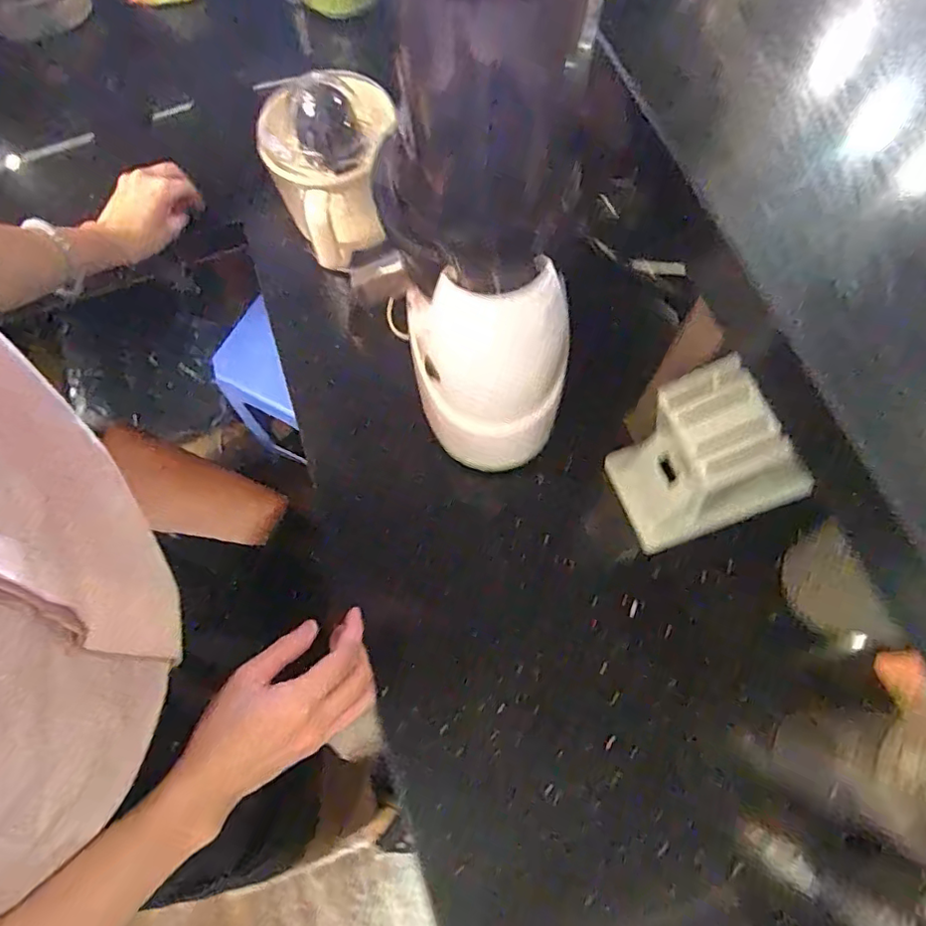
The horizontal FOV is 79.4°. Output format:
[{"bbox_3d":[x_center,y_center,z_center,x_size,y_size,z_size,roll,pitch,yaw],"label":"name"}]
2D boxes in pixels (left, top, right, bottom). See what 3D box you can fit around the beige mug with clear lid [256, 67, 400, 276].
[{"bbox_3d":[-0.137,-0.302,0.570,0.118,0.128,0.137,2,66,-1],"label":"beige mug with clear lid"}]

